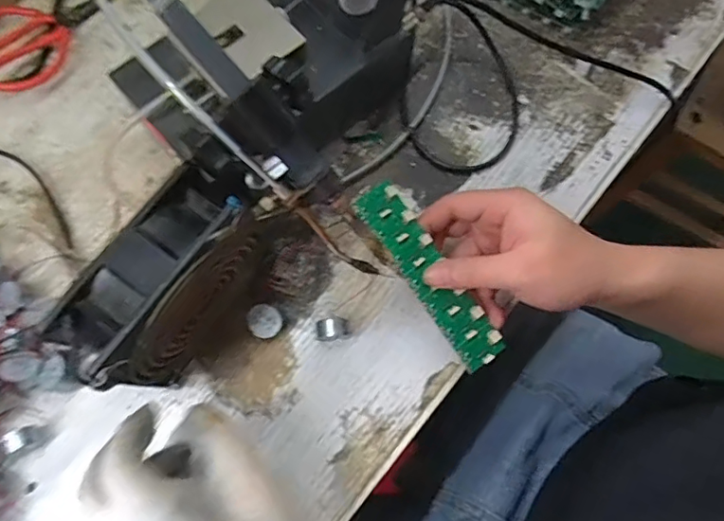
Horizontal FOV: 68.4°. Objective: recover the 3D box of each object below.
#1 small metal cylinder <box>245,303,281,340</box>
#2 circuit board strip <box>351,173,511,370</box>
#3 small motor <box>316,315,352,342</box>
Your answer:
[{"bbox_3d":[-0.069,0.044,0.377,0.026,0.019,0.021,34,75,8],"label":"small metal cylinder"},{"bbox_3d":[0.045,0.010,0.355,0.029,0.008,0.138,-35,89,-11],"label":"circuit board strip"},{"bbox_3d":[-0.020,0.049,0.374,0.023,0.027,0.015,-5,74,-4],"label":"small motor"}]

